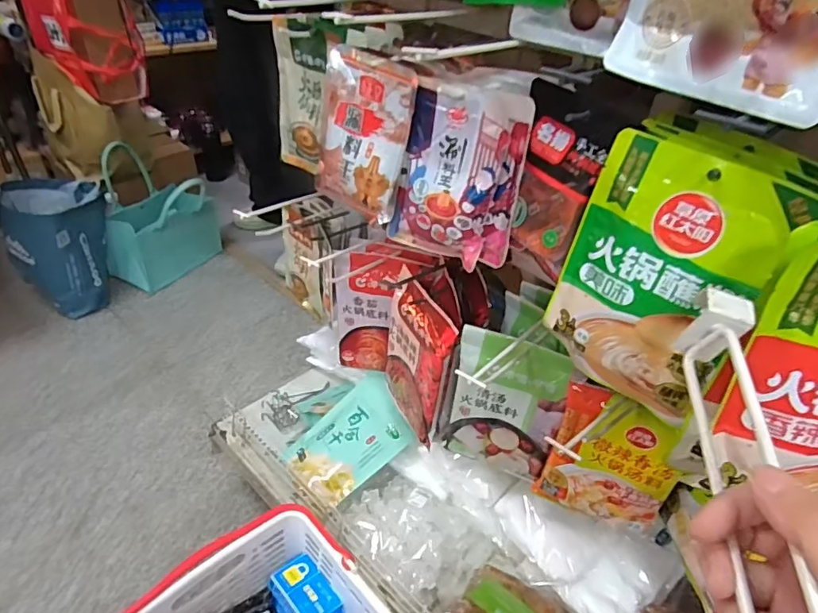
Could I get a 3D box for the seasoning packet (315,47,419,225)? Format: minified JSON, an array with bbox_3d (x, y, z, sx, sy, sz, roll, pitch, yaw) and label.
[{"bbox_3d":[-0.052,-0.183,0.567,0.115,0.161,0.018,32,33,23],"label":"seasoning packet"}]

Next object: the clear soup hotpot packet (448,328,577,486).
[{"bbox_3d":[0.125,0.139,0.693,0.138,0.233,0.034,15,38,12],"label":"clear soup hotpot packet"}]

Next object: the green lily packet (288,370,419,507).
[{"bbox_3d":[-0.090,0.223,0.890,0.148,0.031,0.210,36,73,25],"label":"green lily packet"}]

